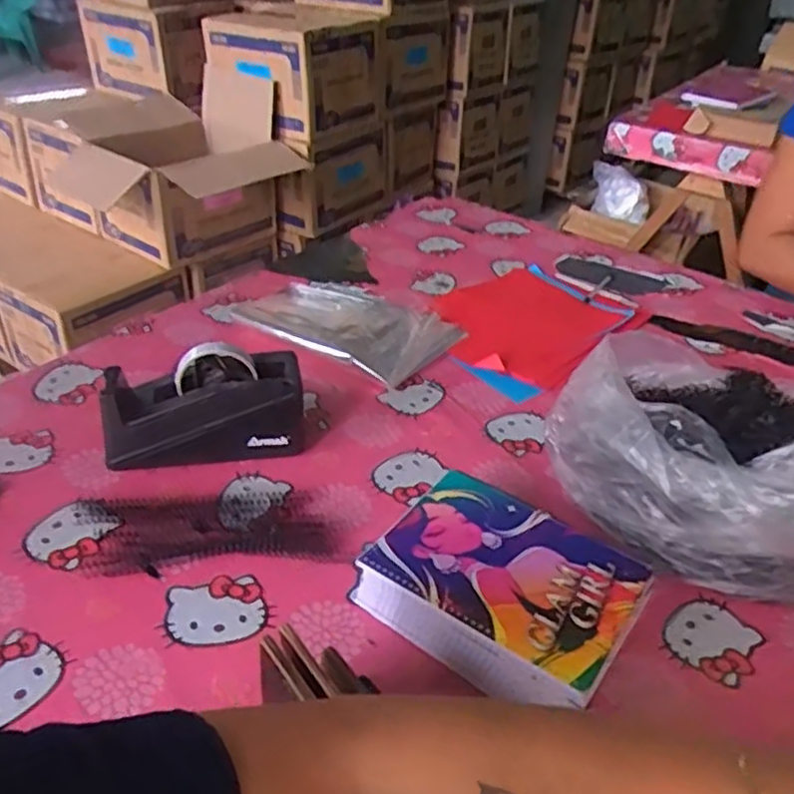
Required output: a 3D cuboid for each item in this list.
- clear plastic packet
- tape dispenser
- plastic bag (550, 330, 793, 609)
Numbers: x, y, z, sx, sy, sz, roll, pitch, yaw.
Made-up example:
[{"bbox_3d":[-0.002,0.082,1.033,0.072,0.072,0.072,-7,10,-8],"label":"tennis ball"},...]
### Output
[{"bbox_3d":[-0.060,-0.106,0.995,0.273,0.018,0.195,26,40,29],"label":"clear plastic packet"},{"bbox_3d":[-0.197,0.007,0.752,0.196,0.107,0.078,-3,34,-10],"label":"tape dispenser"},{"bbox_3d":[0.295,0.057,0.701,0.289,0.159,0.239,10,34,9],"label":"plastic bag"}]

